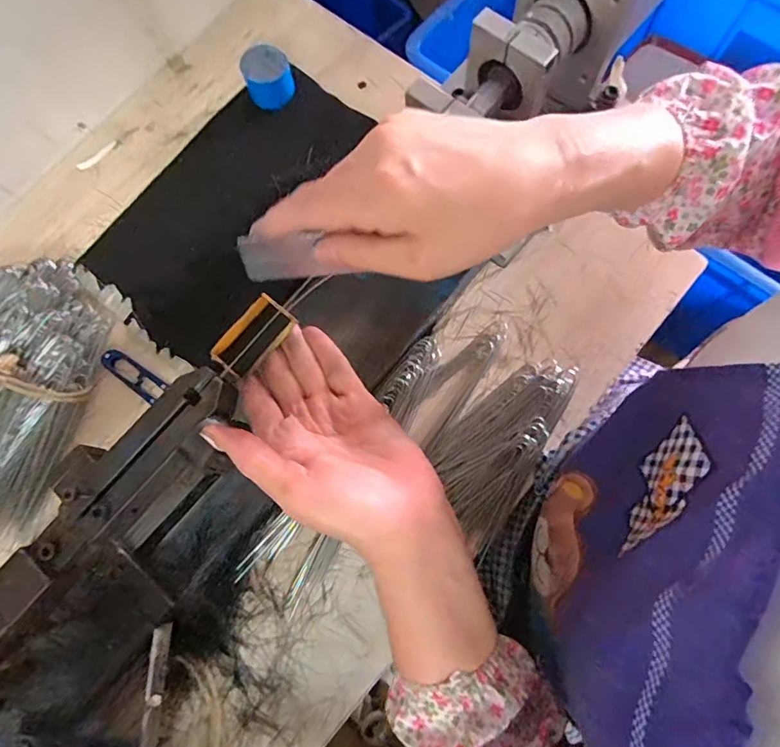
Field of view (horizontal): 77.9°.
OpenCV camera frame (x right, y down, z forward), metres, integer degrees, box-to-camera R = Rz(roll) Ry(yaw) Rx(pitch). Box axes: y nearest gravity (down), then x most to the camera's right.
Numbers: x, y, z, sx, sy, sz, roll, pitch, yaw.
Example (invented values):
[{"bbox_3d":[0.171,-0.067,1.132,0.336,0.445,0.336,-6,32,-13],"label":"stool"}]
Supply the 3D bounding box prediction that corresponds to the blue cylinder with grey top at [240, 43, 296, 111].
[{"bbox_3d":[-0.128,-0.311,0.514,0.051,0.042,0.053,-16,76,-2],"label":"blue cylinder with grey top"}]

